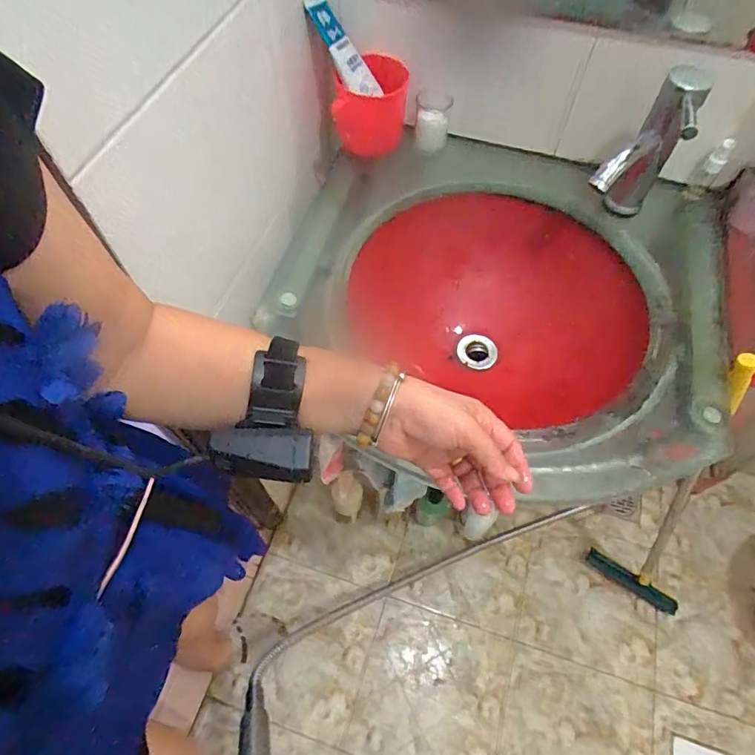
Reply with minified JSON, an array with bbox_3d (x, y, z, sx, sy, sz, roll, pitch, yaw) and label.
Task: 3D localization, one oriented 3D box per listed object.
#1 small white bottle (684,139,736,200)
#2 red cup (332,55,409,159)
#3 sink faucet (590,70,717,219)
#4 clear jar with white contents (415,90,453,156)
[{"bbox_3d":[0.448,-0.280,0.654,0.023,0.086,0.020,37,67,18],"label":"small white bottle"},{"bbox_3d":[-0.009,-0.382,0.695,0.103,0.092,0.102,5,61,3],"label":"red cup"},{"bbox_3d":[0.318,-0.259,0.594,0.062,0.168,0.139,37,67,18],"label":"sink faucet"},{"bbox_3d":[0.076,-0.366,0.697,0.048,0.077,0.048,0,61,0],"label":"clear jar with white contents"}]

